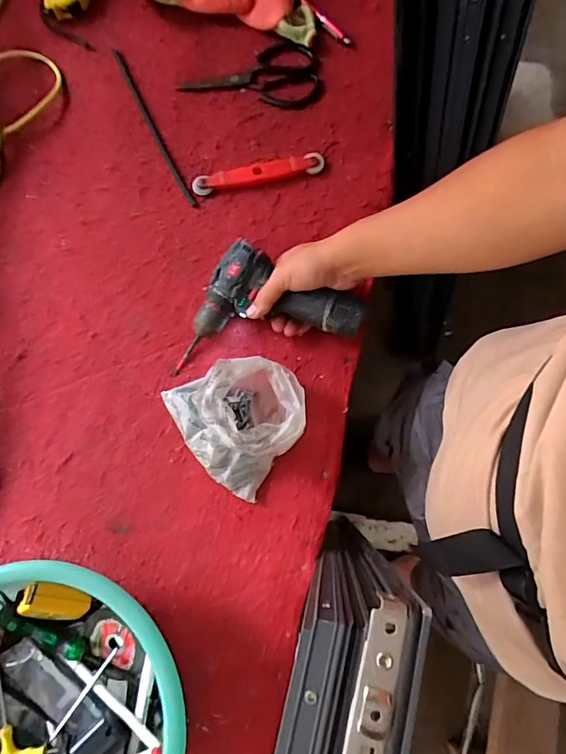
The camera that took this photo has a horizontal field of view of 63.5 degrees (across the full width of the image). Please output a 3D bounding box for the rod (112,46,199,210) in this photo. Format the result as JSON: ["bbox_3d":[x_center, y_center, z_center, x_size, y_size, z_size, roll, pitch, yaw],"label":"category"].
[{"bbox_3d":[-0.208,-0.400,0.714,0.013,0.007,0.328,-26,78,-4],"label":"rod"}]

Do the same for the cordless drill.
[{"bbox_3d":[-0.020,-0.090,0.600,0.240,0.059,0.156,3,77,11],"label":"cordless drill"}]

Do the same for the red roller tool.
[{"bbox_3d":[-0.038,-0.307,0.689,0.196,0.012,0.035,-11,77,-1],"label":"red roller tool"}]

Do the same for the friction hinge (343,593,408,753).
[{"bbox_3d":[0.041,0.189,0.230,0.018,0.009,0.147,13,78,4],"label":"friction hinge"}]

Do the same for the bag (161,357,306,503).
[{"bbox_3d":[-0.062,0.044,0.580,0.169,0.083,0.160,38,81,9],"label":"bag"}]

